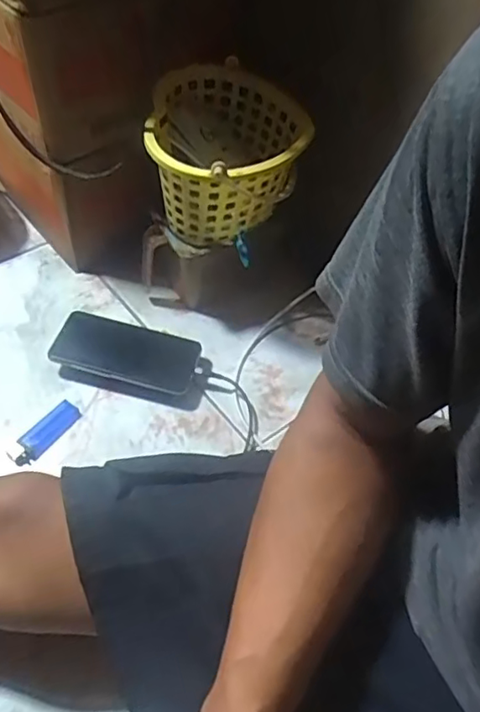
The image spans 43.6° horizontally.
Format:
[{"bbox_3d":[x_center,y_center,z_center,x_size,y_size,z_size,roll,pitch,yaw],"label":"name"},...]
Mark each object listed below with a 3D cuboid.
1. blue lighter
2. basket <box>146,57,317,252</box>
[{"bbox_3d":[-0.200,0.079,0.618,0.026,0.015,0.079,32,56,18],"label":"blue lighter"},{"bbox_3d":[-0.014,-0.210,0.661,0.156,0.123,0.189,4,52,-3],"label":"basket"}]

